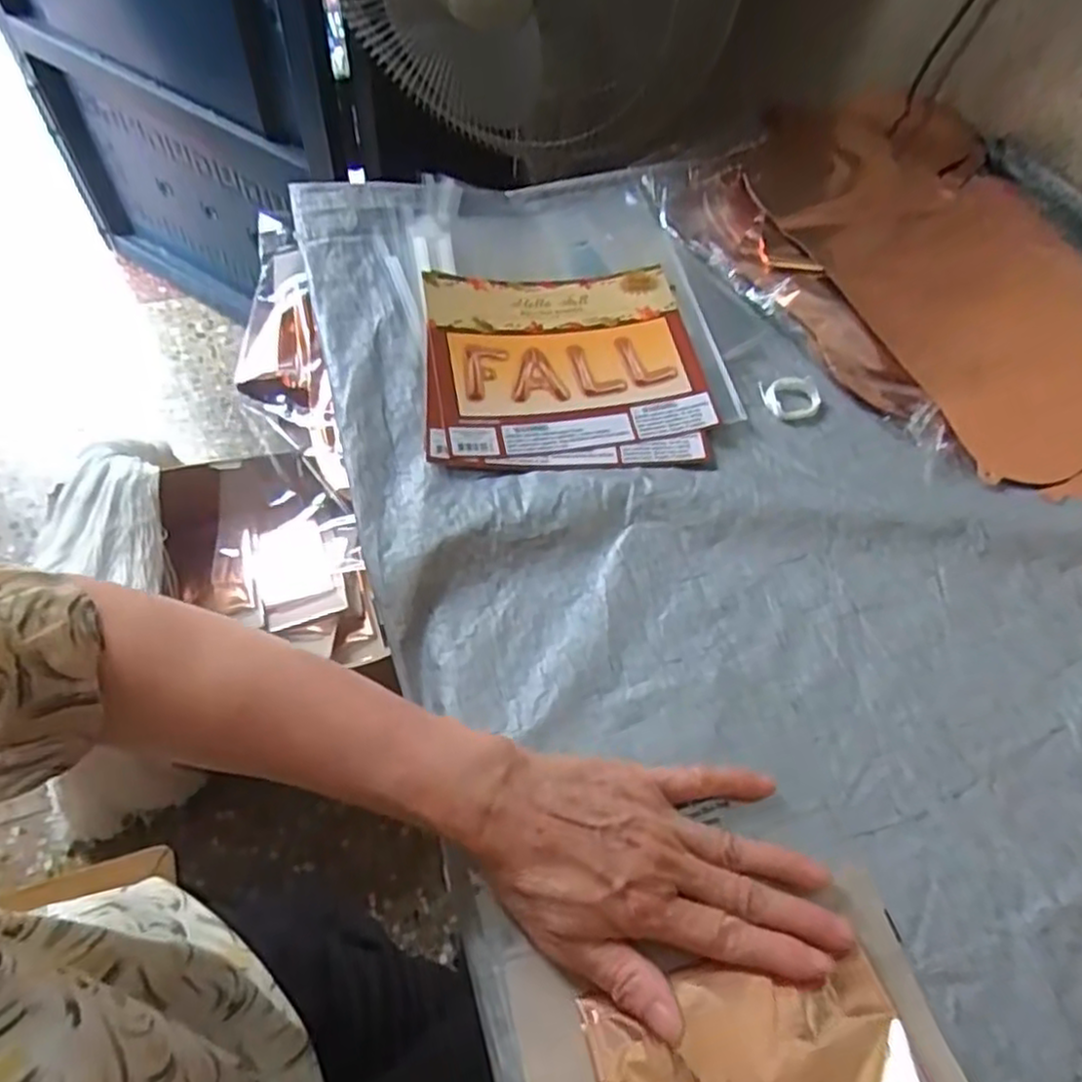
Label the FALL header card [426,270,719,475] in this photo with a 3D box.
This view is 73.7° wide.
[{"bbox_3d":[0.017,-0.131,0.522,0.193,0.015,0.181,-2,60,-6],"label":"FALL header card"}]

